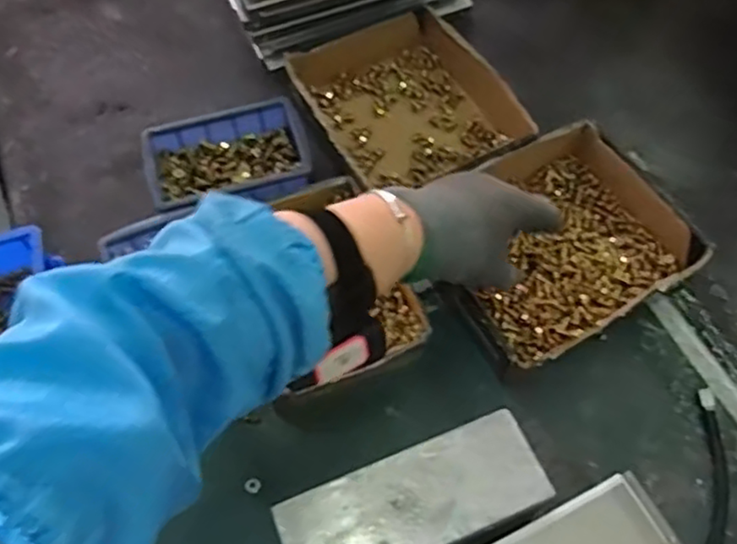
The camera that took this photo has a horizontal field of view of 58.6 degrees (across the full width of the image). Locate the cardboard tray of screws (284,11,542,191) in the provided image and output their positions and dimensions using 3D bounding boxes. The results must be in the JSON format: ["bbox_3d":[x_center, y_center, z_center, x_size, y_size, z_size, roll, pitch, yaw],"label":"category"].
[{"bbox_3d":[0.040,-0.164,0.655,0.184,0.047,0.209,-30,65,-13],"label":"cardboard tray of screws"}]

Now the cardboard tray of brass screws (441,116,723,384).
[{"bbox_3d":[0.159,-0.023,0.575,0.211,0.047,0.174,-30,65,-13],"label":"cardboard tray of brass screws"}]

